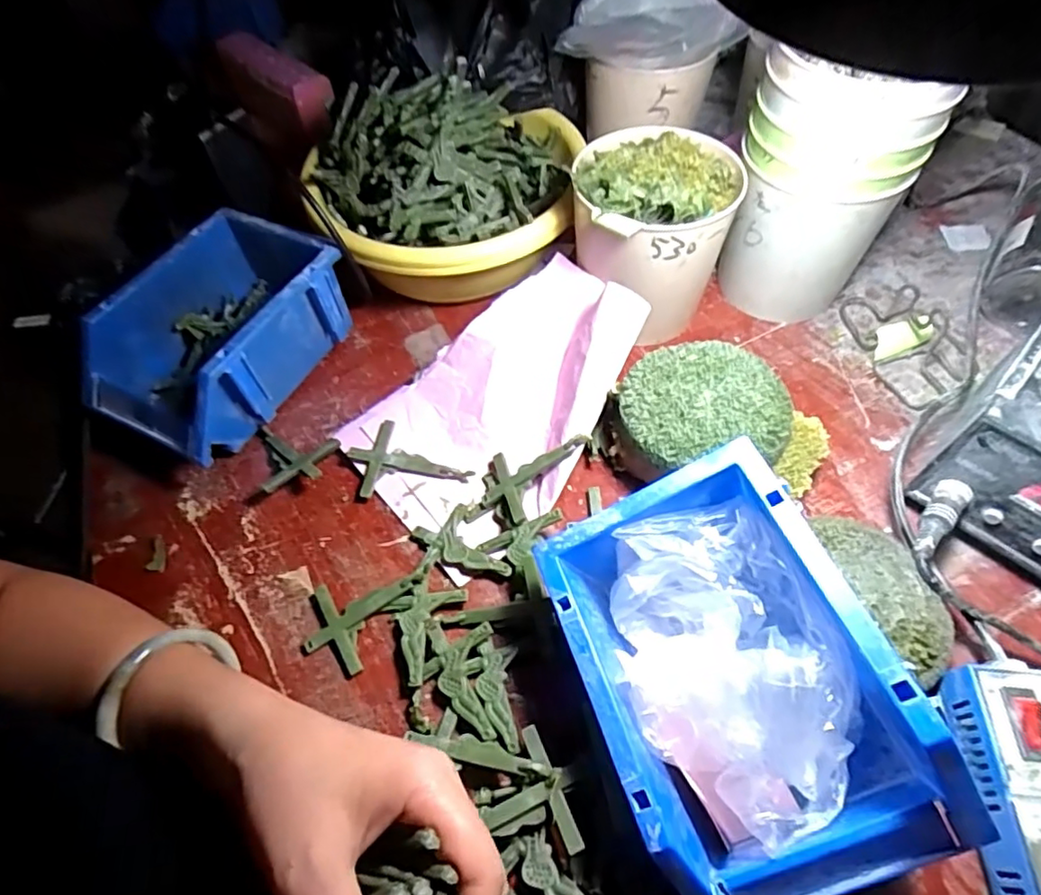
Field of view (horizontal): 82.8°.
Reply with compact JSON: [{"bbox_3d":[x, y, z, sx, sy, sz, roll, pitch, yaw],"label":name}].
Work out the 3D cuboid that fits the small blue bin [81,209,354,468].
[{"bbox_3d":[-0.220,-0.079,0.440,0.121,0.084,0.169,24,61,17],"label":"small blue bin"}]

